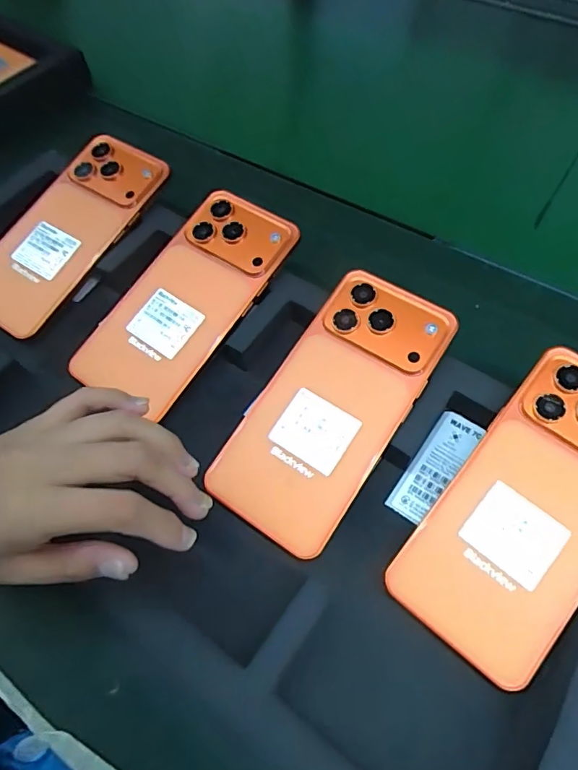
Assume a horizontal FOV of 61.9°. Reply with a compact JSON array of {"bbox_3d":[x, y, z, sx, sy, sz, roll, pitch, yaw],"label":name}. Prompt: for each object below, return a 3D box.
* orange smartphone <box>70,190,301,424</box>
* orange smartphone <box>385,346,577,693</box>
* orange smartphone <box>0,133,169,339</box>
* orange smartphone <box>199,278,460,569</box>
[{"bbox_3d":[-0.064,-0.056,0.313,0.080,0.008,0.159,38,81,17],"label":"orange smartphone"},{"bbox_3d":[0.123,0.059,0.240,0.074,0.005,0.159,37,80,20],"label":"orange smartphone"},{"bbox_3d":[-0.160,-0.112,0.347,0.073,0.011,0.164,34,80,19],"label":"orange smartphone"},{"bbox_3d":[0.025,0.010,0.272,0.073,0.006,0.161,32,78,18],"label":"orange smartphone"}]

